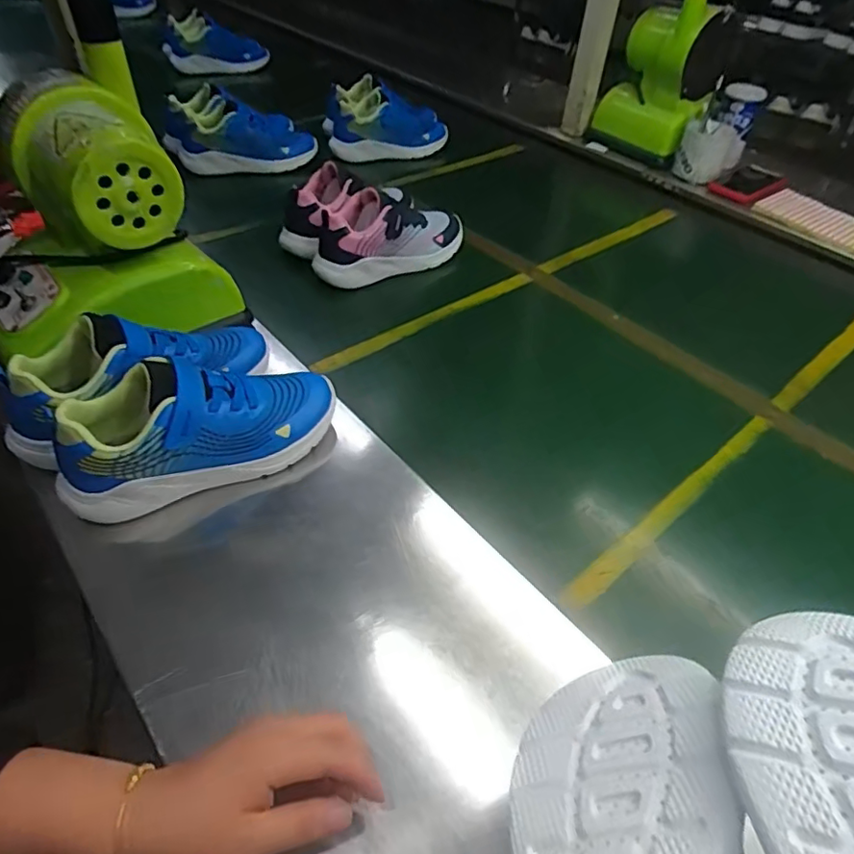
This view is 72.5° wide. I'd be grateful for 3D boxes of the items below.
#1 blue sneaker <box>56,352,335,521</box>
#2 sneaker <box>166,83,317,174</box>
[{"bbox_3d":[-0.187,-0.004,0.485,0.220,0.090,0.074,-18,50,-19],"label":"blue sneaker"},{"bbox_3d":[-0.322,-0.503,1.008,0.236,0.143,0.092,-4,47,-7],"label":"sneaker"}]

